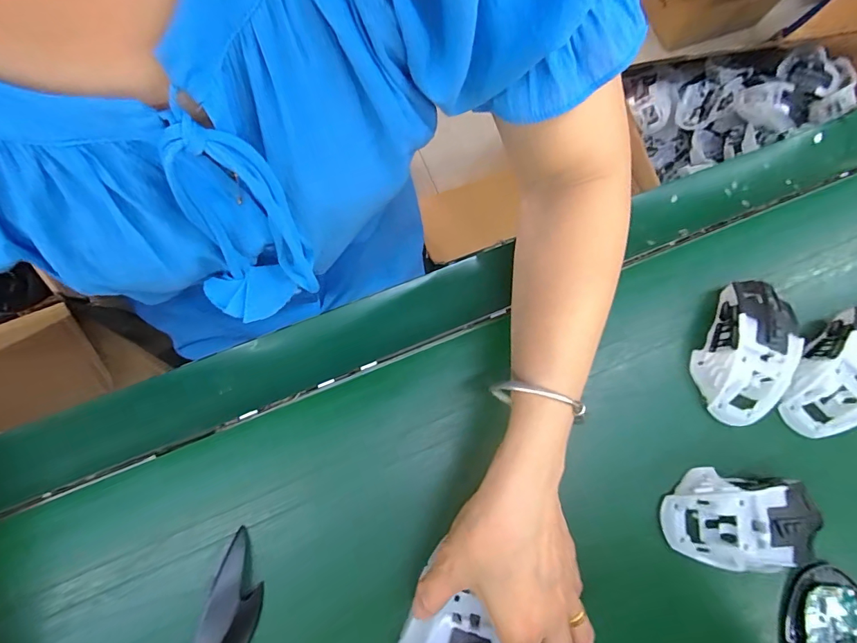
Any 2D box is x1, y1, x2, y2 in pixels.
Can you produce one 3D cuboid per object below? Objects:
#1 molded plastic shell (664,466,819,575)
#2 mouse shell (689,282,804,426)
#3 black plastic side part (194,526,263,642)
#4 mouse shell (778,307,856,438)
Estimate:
[{"bbox_3d":[0.236,0.146,0.308,0.113,0.039,0.066,10,79,-3],"label":"molded plastic shell"},{"bbox_3d":[0.260,0.024,0.336,0.064,0.036,0.116,30,78,1],"label":"mouse shell"},{"bbox_3d":[-0.129,0.192,0.275,0.029,0.028,0.096,13,79,-3],"label":"black plastic side part"},{"bbox_3d":[0.338,0.043,0.337,0.112,0.035,0.059,-40,86,-10],"label":"mouse shell"}]

